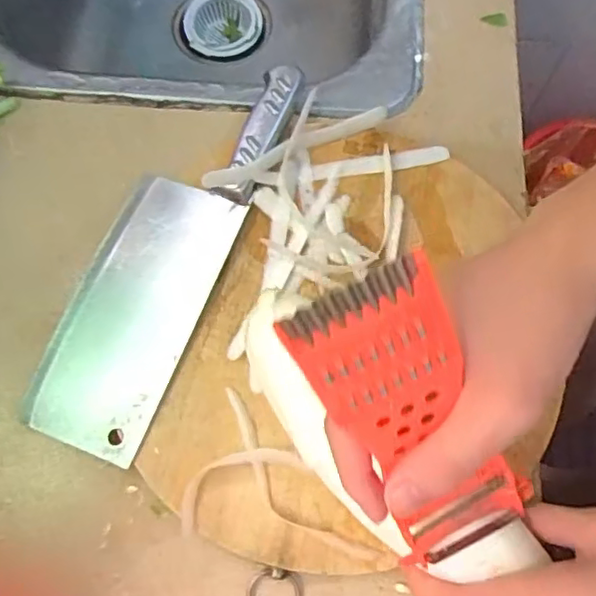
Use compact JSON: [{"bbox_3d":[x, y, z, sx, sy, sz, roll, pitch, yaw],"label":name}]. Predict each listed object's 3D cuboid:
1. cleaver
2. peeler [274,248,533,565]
[{"bbox_3d":[-0.085,-0.039,0.401,0.085,0.034,0.284,22,72,6],"label":"cleaver"},{"bbox_3d":[0.052,0.058,0.250,0.061,0.168,0.007,-25,34,1],"label":"peeler"}]

